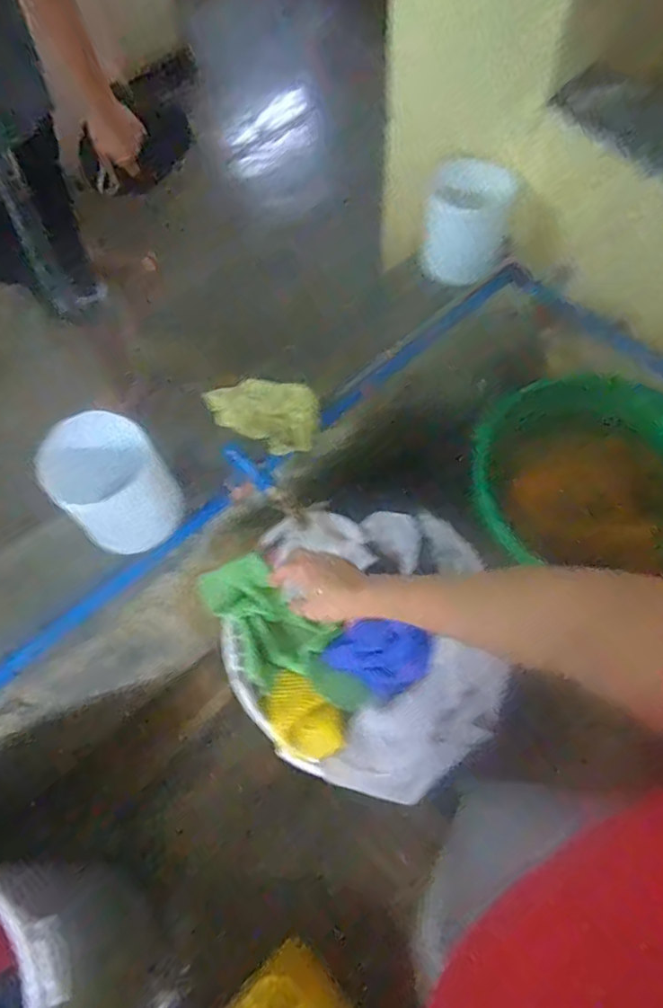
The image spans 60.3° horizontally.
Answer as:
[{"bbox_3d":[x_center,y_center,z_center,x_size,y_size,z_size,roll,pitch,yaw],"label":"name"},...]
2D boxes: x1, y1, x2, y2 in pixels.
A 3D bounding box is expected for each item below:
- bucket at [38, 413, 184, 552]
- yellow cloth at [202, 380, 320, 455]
[{"bbox_3d":[-0.312,-0.028,0.826,0.146,0.164,0.138,-39,67,-16],"label":"bucket"},{"bbox_3d":[-0.126,-0.157,0.996,0.199,0.051,0.129,0,63,3],"label":"yellow cloth"}]

